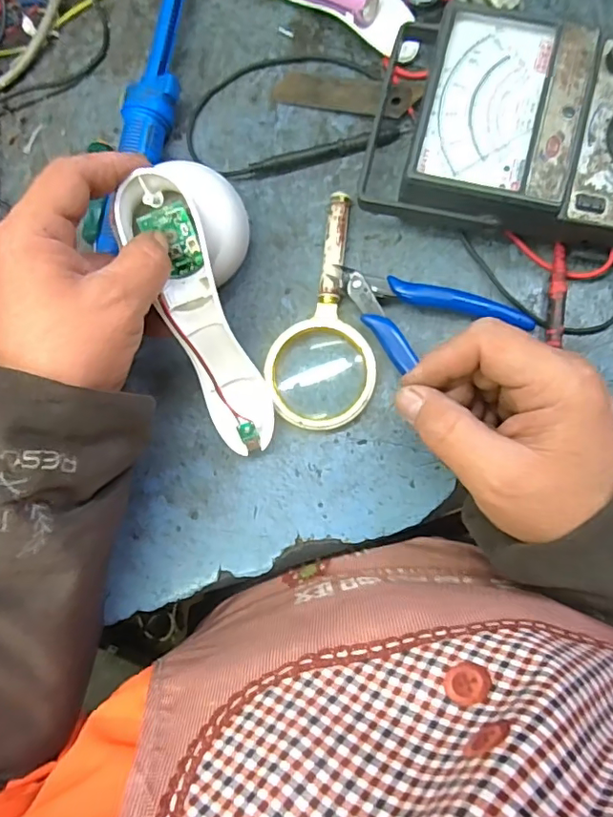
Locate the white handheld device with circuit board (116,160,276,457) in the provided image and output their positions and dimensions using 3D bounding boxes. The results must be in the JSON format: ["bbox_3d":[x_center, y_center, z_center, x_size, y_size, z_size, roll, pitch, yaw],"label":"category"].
[{"bbox_3d":[-0.056,-0.055,0.320,0.059,0.050,0.163,-13,103,5],"label":"white handheld device with circuit board"}]

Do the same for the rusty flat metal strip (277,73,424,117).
[{"bbox_3d":[0.027,-0.212,0.367,0.097,0.010,0.024,16,84,8],"label":"rusty flat metal strip"}]

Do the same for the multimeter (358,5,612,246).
[{"bbox_3d":[0.134,-0.160,0.324,0.189,0.053,0.119,15,84,8],"label":"multimeter"}]

